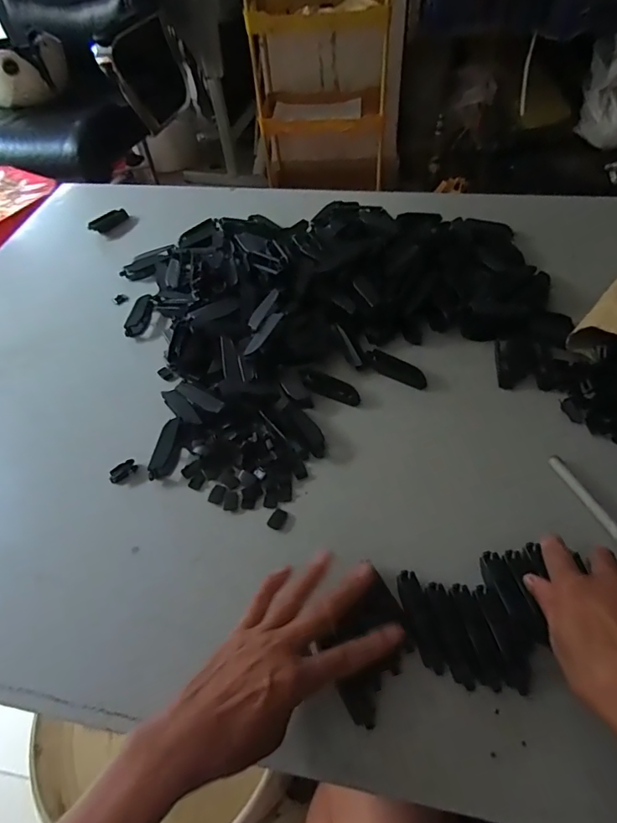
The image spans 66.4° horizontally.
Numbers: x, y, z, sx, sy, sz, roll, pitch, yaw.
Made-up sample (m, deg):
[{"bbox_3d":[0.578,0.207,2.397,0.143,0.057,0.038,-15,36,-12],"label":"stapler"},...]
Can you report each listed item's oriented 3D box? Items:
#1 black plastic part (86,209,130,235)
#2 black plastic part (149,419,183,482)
[{"bbox_3d":[-0.331,-0.316,0.782,0.067,0.012,0.030,-40,59,-22],"label":"black plastic part"},{"bbox_3d":[-0.146,0.039,0.494,0.022,0.012,0.068,3,53,8],"label":"black plastic part"}]

